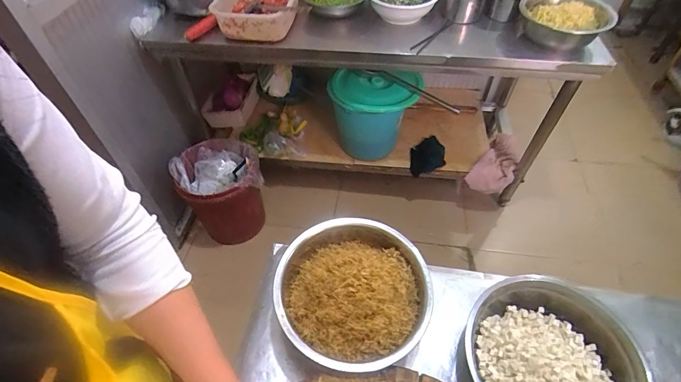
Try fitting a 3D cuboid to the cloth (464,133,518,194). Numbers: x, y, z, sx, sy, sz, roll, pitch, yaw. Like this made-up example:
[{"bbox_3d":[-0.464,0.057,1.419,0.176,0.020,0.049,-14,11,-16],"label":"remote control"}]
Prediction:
[{"bbox_3d":[0.711,-0.124,1.647,0.164,0.081,0.389,29,56,23],"label":"cloth"}]

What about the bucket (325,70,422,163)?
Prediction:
[{"bbox_3d":[0.140,-0.342,1.549,0.336,0.350,0.313,-1,50,1],"label":"bucket"}]

